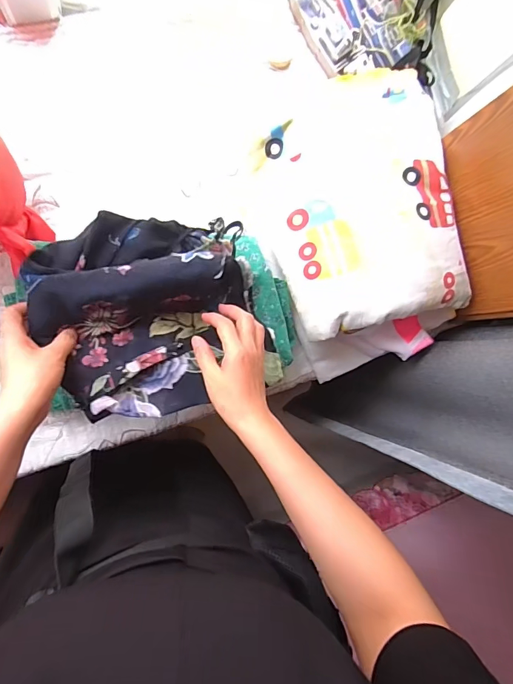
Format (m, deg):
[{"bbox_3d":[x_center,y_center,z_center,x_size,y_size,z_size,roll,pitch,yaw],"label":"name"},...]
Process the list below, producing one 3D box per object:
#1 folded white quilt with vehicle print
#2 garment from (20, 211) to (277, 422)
[{"bbox_3d":[0.160,-0.214,0.606,0.293,0.072,0.376,-13,90,-10],"label":"folded white quilt with vehicle print"},{"bbox_3d":[-0.118,-0.038,0.490,0.243,0.103,0.229,0,88,-10],"label":"garment"}]

